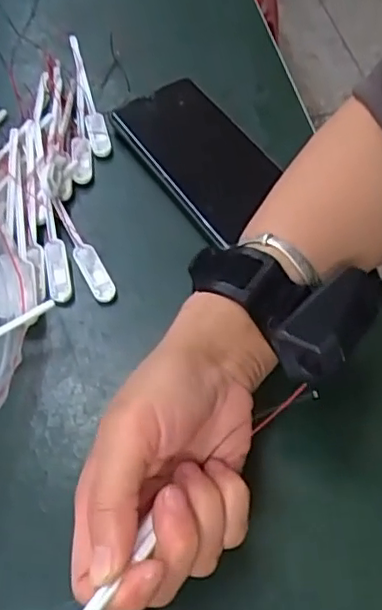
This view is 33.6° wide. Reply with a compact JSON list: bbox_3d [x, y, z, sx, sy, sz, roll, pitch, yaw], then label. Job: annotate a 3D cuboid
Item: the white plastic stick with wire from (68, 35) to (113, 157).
[{"bbox_3d":[-0.084,-0.171,0.513,0.015,0.015,0.137,-15,57,-6],"label":"white plastic stick with wire"}]

